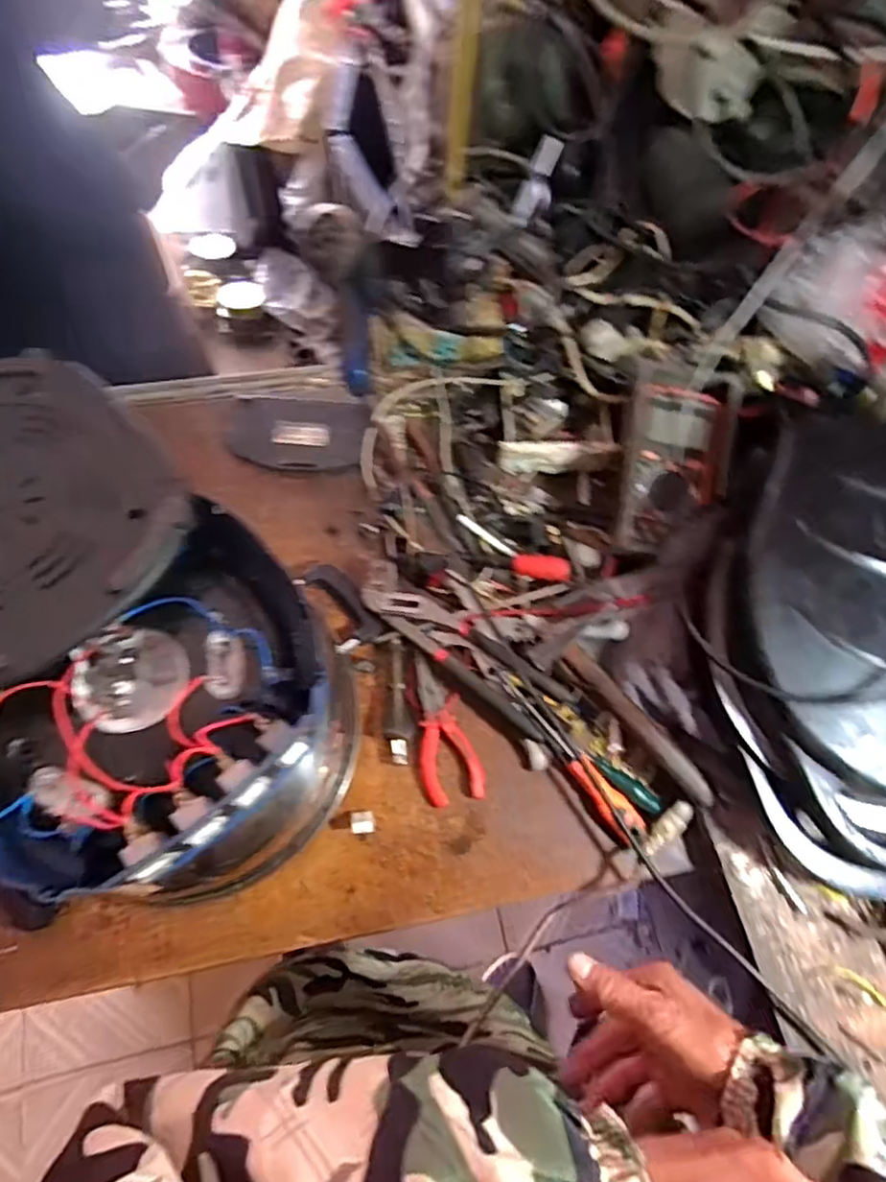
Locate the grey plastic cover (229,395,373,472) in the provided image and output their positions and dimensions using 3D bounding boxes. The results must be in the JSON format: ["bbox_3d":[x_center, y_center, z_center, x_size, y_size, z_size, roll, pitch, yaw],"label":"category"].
[{"bbox_3d":[-0.165,-0.188,0.762,0.153,0.017,0.102,5,67,-1],"label":"grey plastic cover"}]

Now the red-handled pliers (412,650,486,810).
[{"bbox_3d":[-0.001,0.135,0.647,0.058,0.017,0.144,-11,68,-8],"label":"red-handled pliers"}]

